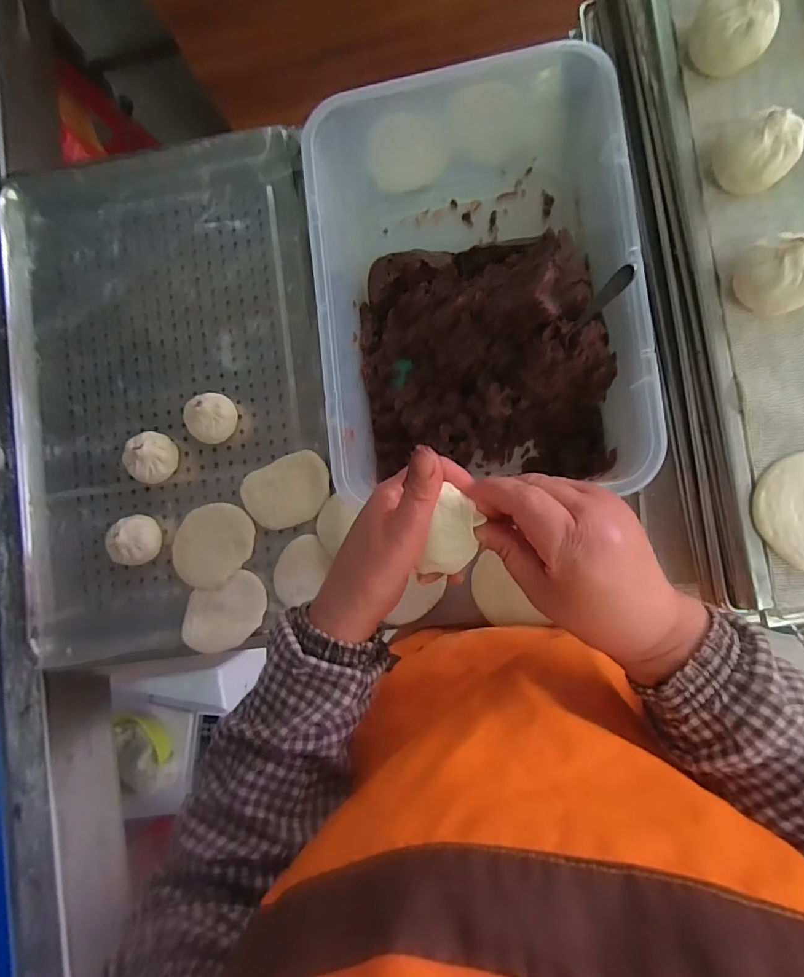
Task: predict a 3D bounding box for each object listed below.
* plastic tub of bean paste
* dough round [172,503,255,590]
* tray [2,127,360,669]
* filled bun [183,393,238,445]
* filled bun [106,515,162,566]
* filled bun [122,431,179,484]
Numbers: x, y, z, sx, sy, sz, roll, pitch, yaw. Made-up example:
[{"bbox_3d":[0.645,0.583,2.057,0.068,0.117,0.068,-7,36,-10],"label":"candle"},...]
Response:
[{"bbox_3d":[0.066,-0.204,0.476,0.268,0.133,0.432,-6,87,8],"label":"plastic tub of bean paste"},{"bbox_3d":[-0.217,0.063,0.548,0.087,0.012,0.097,34,87,10],"label":"dough round"},{"bbox_3d":[-0.274,-0.114,0.569,0.382,0.059,0.596,-10,86,8],"label":"tray"},{"bbox_3d":[-0.217,-0.080,0.548,0.055,0.046,0.056,18,90,9],"label":"filled bun"},{"bbox_3d":[-0.299,0.058,0.542,0.049,0.044,0.055,-6,87,8],"label":"filled bun"},{"bbox_3d":[-0.284,-0.035,0.549,0.051,0.044,0.056,18,91,9],"label":"filled bun"}]

